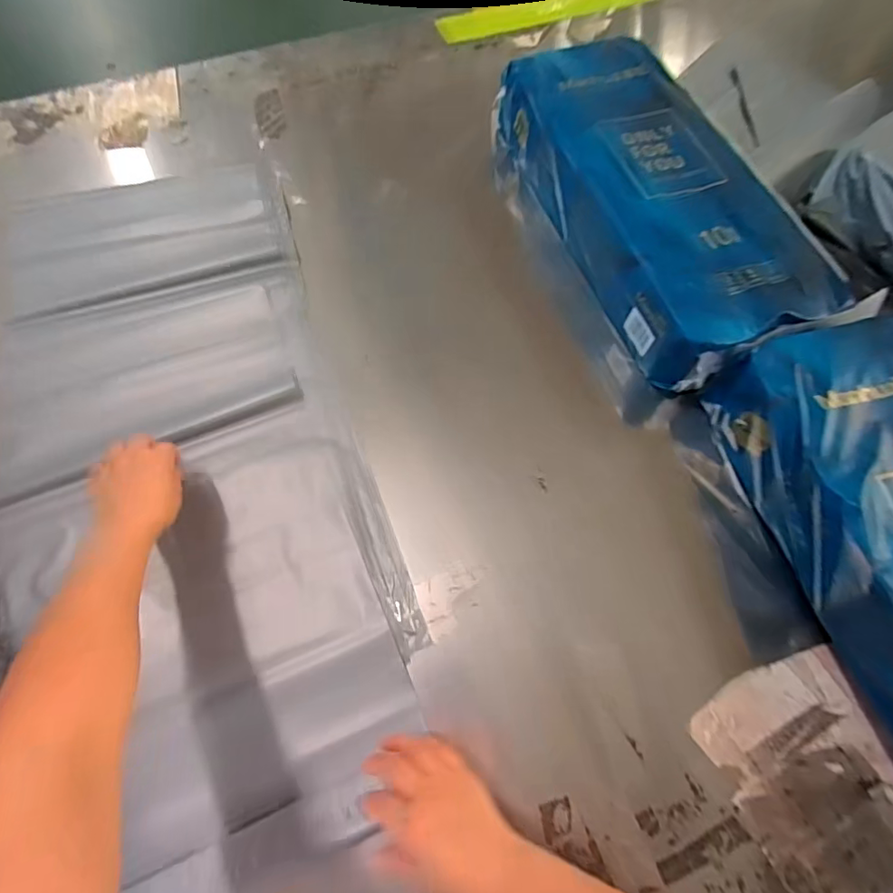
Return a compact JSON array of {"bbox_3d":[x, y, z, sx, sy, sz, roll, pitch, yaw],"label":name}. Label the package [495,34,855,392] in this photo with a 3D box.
[{"bbox_3d":[0.281,-0.342,0.710,0.223,0.108,0.536,-20,70,-9],"label":"package"}]

